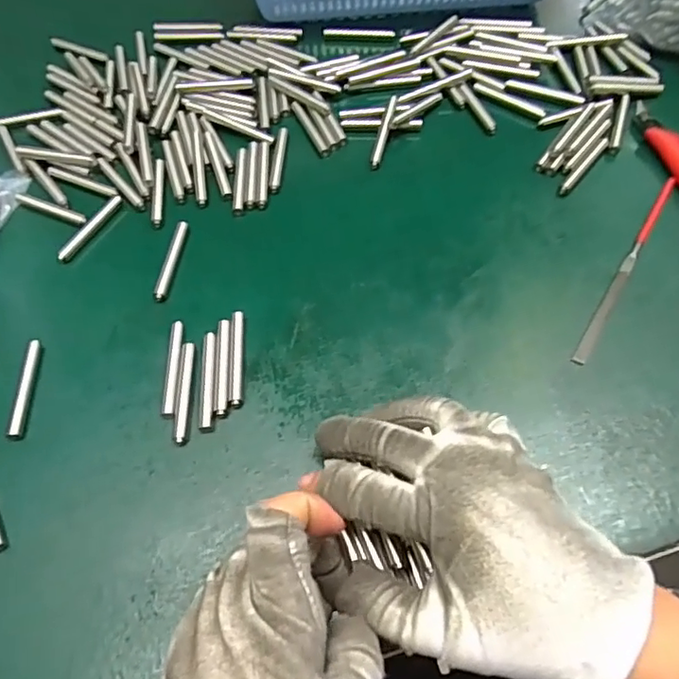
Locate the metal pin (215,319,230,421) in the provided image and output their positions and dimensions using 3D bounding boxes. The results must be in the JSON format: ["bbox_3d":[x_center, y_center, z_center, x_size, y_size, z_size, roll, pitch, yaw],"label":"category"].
[{"bbox_3d":[-0.065,0.014,0.319,0.007,0.004,0.058,-4,59,-1],"label":"metal pin"}]

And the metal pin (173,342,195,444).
[{"bbox_3d":[-0.084,0.028,0.313,0.008,0.004,0.059,-3,59,0],"label":"metal pin"}]

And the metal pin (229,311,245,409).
[{"bbox_3d":[-0.057,0.010,0.322,0.008,0.004,0.058,-3,59,0],"label":"metal pin"}]

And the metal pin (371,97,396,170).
[{"bbox_3d":[0.032,-0.148,0.407,0.006,0.006,0.060,13,73,9],"label":"metal pin"}]

